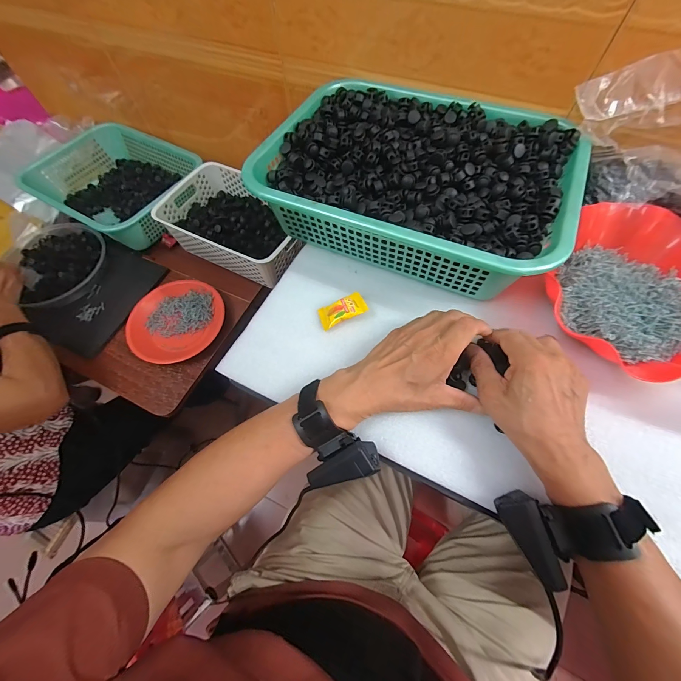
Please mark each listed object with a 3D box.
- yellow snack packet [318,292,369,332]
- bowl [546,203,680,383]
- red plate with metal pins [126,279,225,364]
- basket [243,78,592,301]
[{"bbox_3d":[0.003,-0.038,0.385,0.058,0.020,0.031,-21,65,-8],"label":"yellow snack packet"},{"bbox_3d":[0.348,-0.057,0.349,0.196,0.053,0.216,1,64,3],"label":"bowl"},{"bbox_3d":[-0.347,-0.048,0.647,0.190,0.030,0.191,-1,64,2],"label":"red plate with metal pins"},{"bbox_3d":[0.099,-0.227,0.417,0.385,0.089,0.293,22,67,13],"label":"basket"}]

